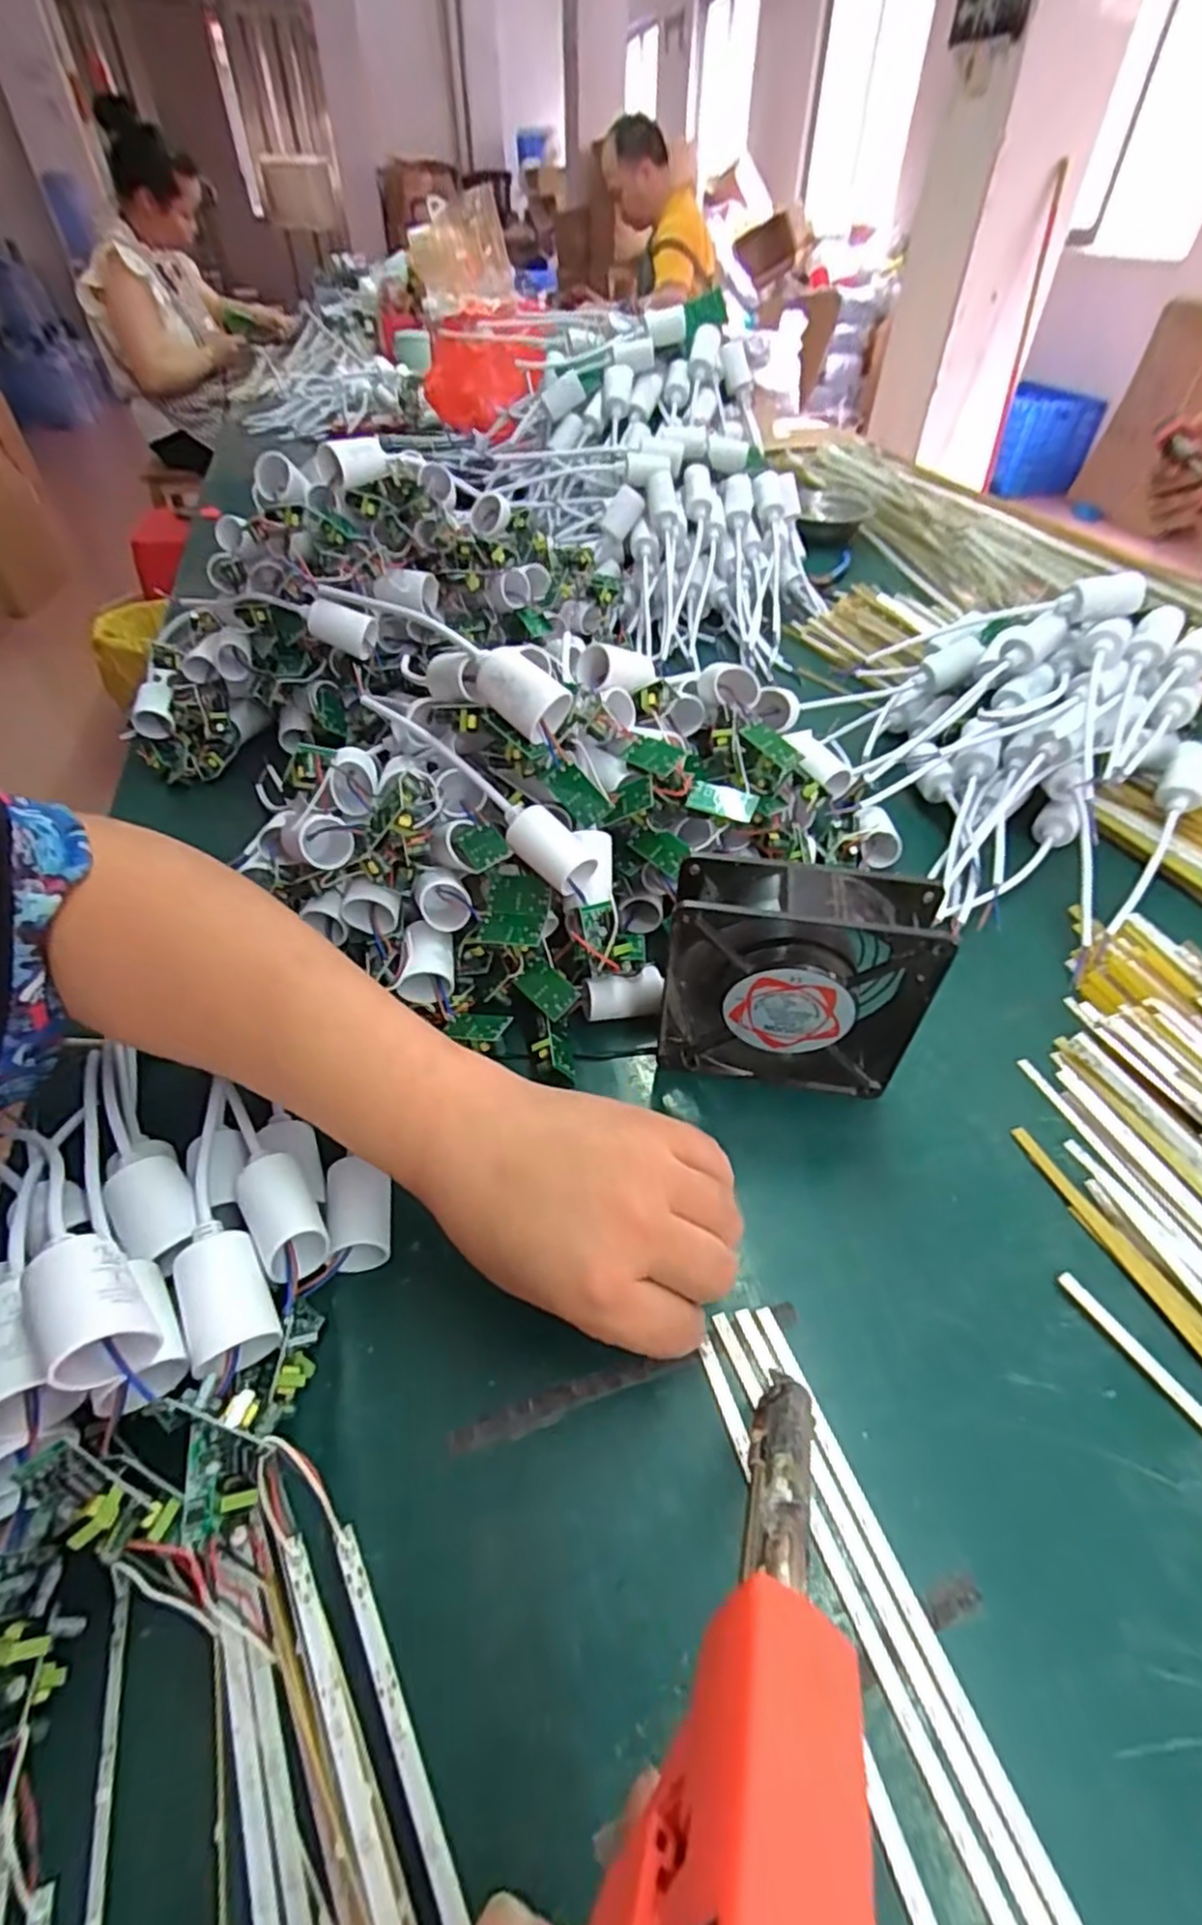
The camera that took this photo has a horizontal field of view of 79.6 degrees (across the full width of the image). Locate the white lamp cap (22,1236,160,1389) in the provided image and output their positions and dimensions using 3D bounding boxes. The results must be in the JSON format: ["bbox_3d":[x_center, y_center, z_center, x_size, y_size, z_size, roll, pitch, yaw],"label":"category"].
[{"bbox_3d":[-0.164,0.107,0.230,0.026,0.023,0.045,-29,54,-25],"label":"white lamp cap"}]

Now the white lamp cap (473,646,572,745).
[{"bbox_3d":[-0.042,-0.138,0.370,0.027,0.033,0.050,-34,56,-28],"label":"white lamp cap"}]

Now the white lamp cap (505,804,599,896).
[{"bbox_3d":[-0.027,-0.061,0.371,0.054,0.021,0.025,44,56,0],"label":"white lamp cap"}]

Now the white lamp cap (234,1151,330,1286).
[{"bbox_3d":[-0.127,0.099,0.288,0.025,0.025,0.045,-25,52,-22],"label":"white lamp cap"}]

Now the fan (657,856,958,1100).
[{"bbox_3d":[0.092,0.010,0.354,0.117,0.120,0.040,6,48,5],"label":"fan"}]

